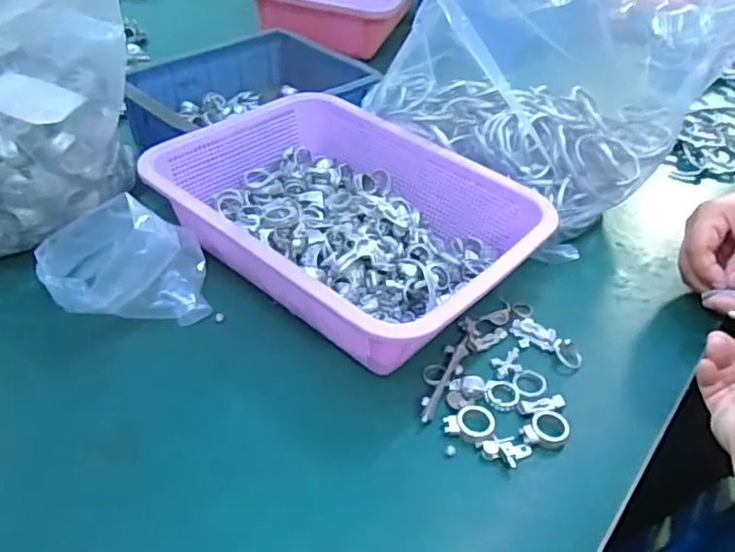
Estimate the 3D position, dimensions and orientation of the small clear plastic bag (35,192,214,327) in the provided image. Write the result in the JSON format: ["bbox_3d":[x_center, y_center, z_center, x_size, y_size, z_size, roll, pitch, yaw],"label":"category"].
[{"bbox_3d":[-0.192,-0.014,0.491,0.124,0.082,0.082,-6,44,-14],"label":"small clear plastic bag"}]

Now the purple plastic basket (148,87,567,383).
[{"bbox_3d":[-0.020,-0.051,0.555,0.302,0.077,0.226,32,48,25],"label":"purple plastic basket"}]

